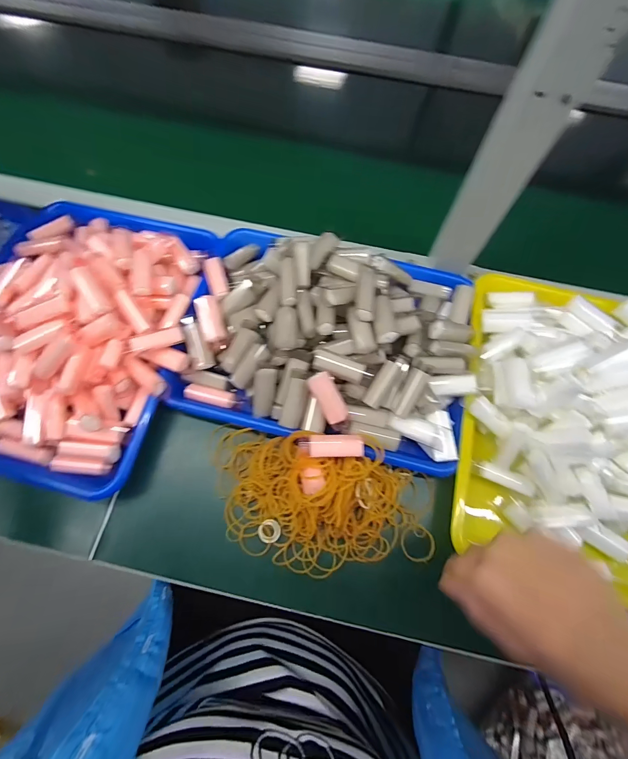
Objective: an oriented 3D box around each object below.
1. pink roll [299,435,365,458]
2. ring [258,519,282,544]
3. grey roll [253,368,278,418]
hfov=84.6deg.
[{"bbox_3d":[0.017,0.065,0.334,0.060,0.019,0.021,0,69,-2],"label":"pink roll"},{"bbox_3d":[-0.044,0.149,0.339,0.021,0.004,0.022,1,69,-2],"label":"ring"},{"bbox_3d":[-0.051,0.013,0.360,0.021,0.014,0.052,10,105,2],"label":"grey roll"}]

